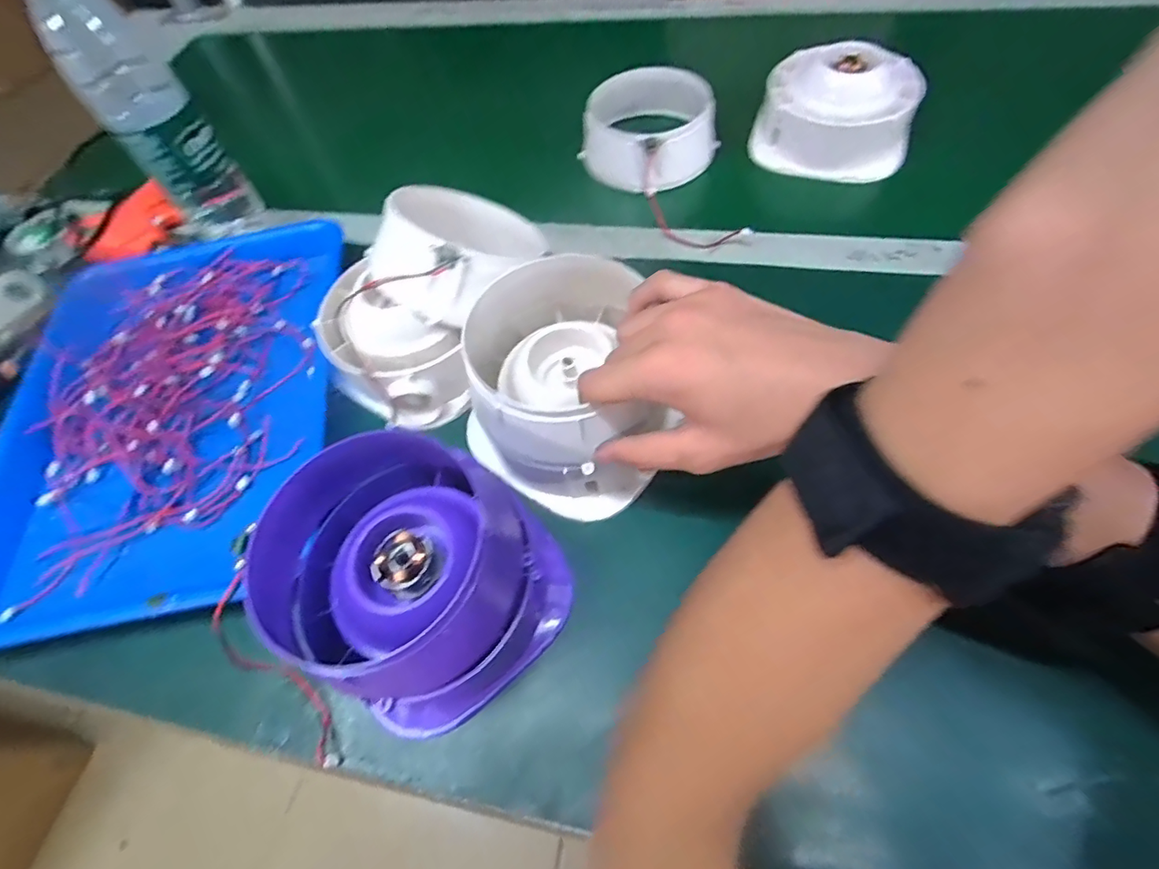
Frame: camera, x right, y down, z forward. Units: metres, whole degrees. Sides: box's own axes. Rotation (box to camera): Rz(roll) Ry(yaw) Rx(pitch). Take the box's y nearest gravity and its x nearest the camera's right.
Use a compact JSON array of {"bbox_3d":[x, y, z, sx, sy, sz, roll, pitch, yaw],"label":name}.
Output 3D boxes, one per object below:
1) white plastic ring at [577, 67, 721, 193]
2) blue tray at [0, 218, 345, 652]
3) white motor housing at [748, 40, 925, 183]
[{"bbox_3d":[0.068,-0.289,0.492,0.108,0.063,0.103,-4,60,6],"label":"white plastic ring"},{"bbox_3d":[-0.316,-0.027,0.400,0.231,0.028,0.343,-6,62,1],"label":"blue tray"},{"bbox_3d":[0.239,-0.303,0.489,0.129,0.069,0.129,15,64,16],"label":"white motor housing"}]

